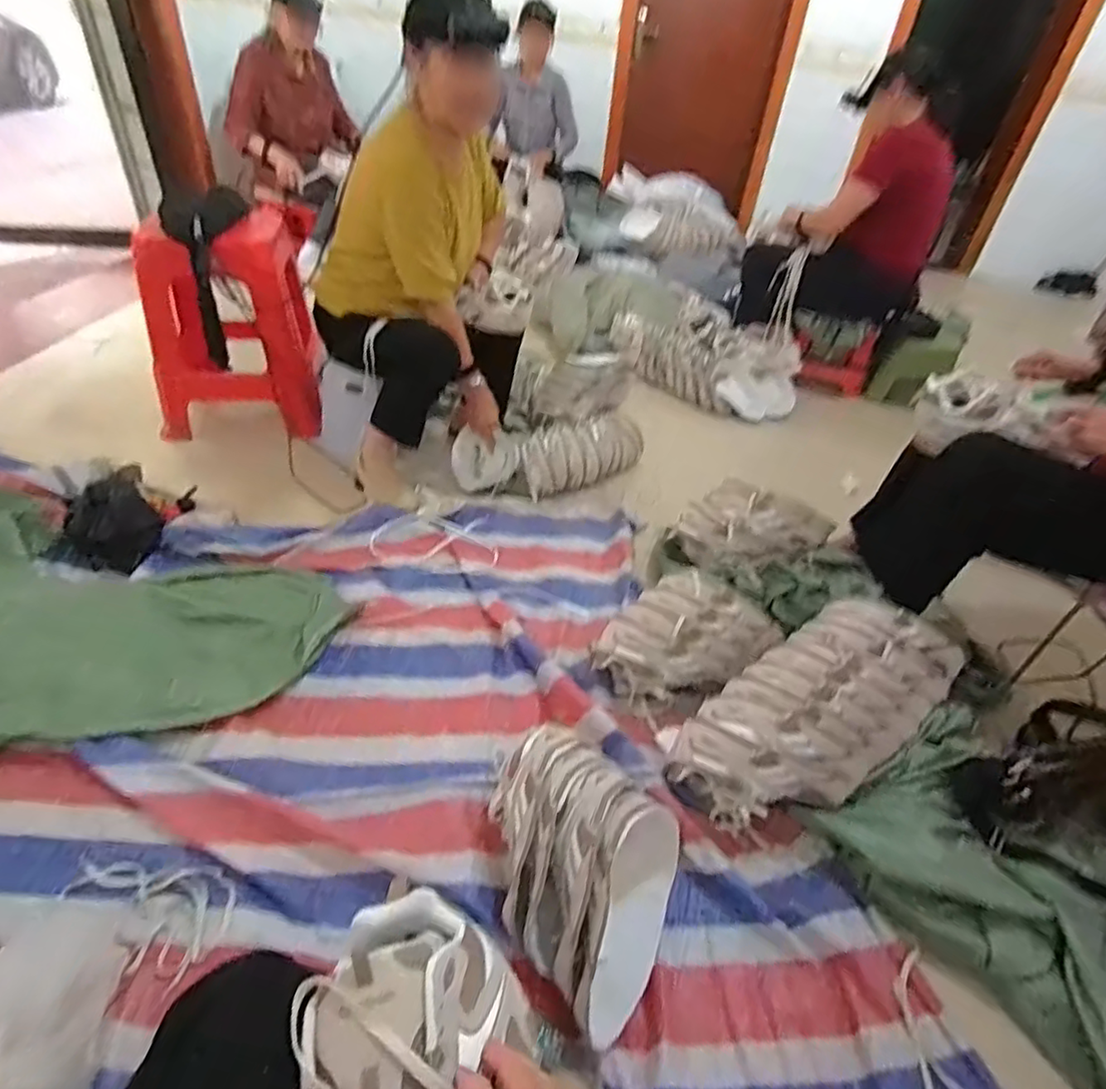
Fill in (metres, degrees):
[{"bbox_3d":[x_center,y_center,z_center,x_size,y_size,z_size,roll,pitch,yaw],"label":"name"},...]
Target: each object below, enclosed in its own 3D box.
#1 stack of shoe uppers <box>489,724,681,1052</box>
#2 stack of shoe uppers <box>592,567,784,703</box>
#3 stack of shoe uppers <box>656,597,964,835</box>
[{"bbox_3d":[0.024,0.403,0.789,0.276,0.146,0.263,25,43,20],"label":"stack of shoe uppers"},{"bbox_3d":[0.236,0.170,1.094,0.224,0.146,0.269,34,47,29],"label":"stack of shoe uppers"},{"bbox_3d":[0.440,0.257,1.002,0.559,0.144,0.238,-21,48,-30],"label":"stack of shoe uppers"}]

